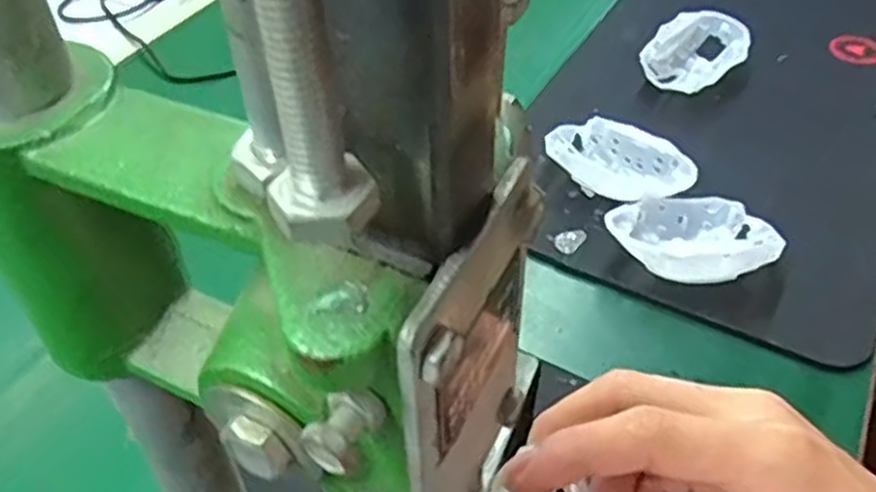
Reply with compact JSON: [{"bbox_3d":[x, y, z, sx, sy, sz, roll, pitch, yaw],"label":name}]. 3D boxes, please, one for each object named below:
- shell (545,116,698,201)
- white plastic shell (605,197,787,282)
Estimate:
[{"bbox_3d":[0.139,-0.064,0.590,0.112,0.032,0.054,22,49,22],"label":"shell"},{"bbox_3d":[0.173,-0.004,0.530,0.110,0.035,0.062,5,45,6],"label":"white plastic shell"}]

